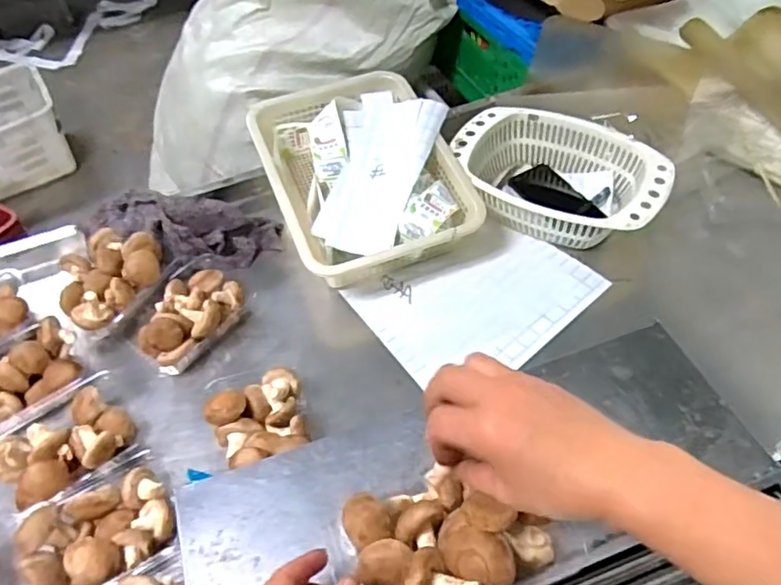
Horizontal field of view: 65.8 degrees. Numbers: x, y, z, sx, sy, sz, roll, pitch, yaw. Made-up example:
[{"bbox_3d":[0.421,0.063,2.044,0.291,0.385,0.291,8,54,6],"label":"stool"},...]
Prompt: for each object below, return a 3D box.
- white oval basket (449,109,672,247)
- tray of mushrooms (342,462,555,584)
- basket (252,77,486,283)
[{"bbox_3d":[0.250,-0.163,0.931,0.309,0.119,0.202,20,55,20],"label":"white oval basket"},{"bbox_3d":[0.045,0.177,0.449,0.151,0.079,0.099,-13,51,-6],"label":"tray of mushrooms"},{"bbox_3d":[-0.044,-0.177,0.920,0.278,0.115,0.339,-15,51,-8],"label":"basket"}]

